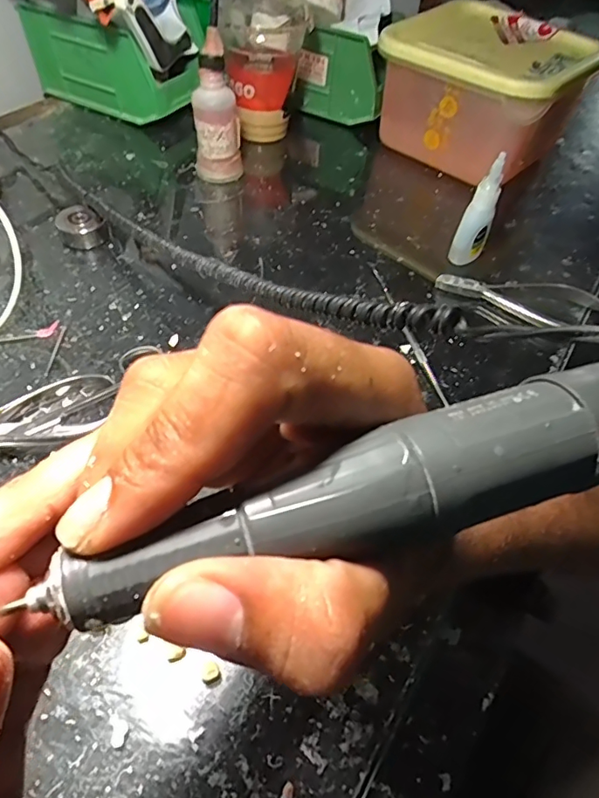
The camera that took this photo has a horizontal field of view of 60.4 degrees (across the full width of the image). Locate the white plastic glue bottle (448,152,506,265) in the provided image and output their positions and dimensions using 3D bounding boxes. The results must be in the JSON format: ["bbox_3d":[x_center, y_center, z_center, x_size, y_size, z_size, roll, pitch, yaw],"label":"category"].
[{"bbox_3d":[0.140,-0.144,0.400,0.022,0.086,0.023,26,54,16],"label":"white plastic glue bottle"}]

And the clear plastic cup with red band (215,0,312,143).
[{"bbox_3d":[-0.033,-0.333,0.522,0.080,0.114,0.080,3,51,-2],"label":"clear plastic cup with red band"}]

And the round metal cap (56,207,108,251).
[{"bbox_3d":[-0.177,-0.139,0.417,0.034,0.021,0.034,2,51,-2],"label":"round metal cap"}]

